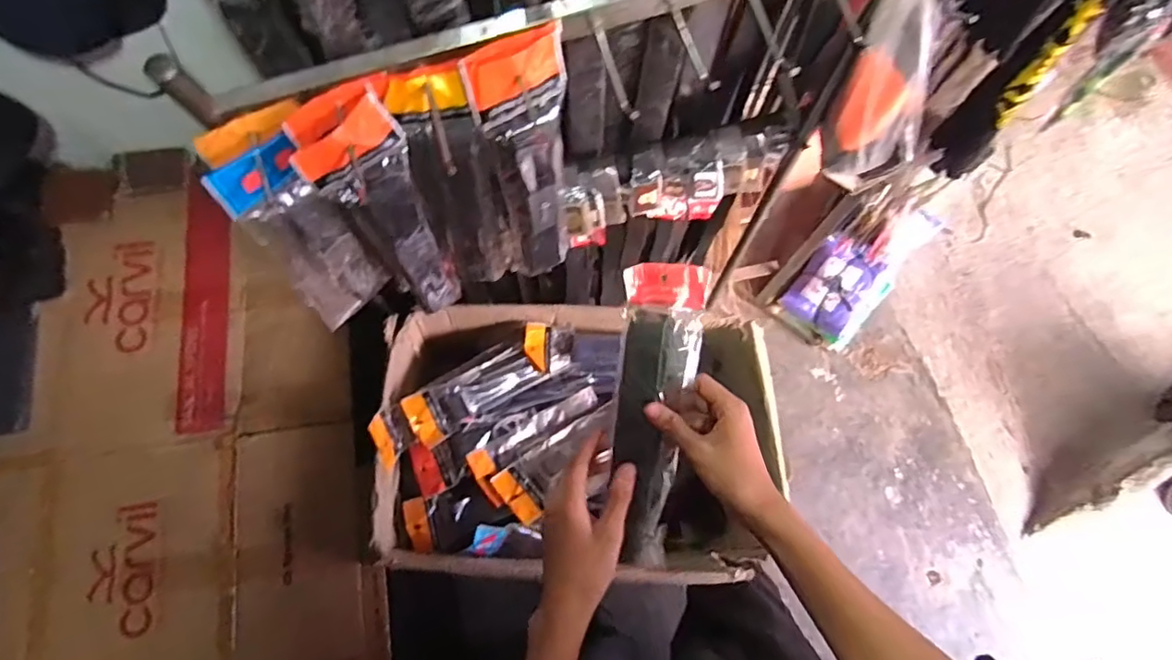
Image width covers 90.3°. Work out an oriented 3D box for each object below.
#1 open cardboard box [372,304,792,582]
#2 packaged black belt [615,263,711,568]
[{"bbox_3d":[-0.001,0.169,0.911,0.553,0.228,0.378,1,72,-1],"label":"open cardboard box"},{"bbox_3d":[0.065,0.085,0.546,0.071,0.021,0.289,4,98,0],"label":"packaged black belt"}]

